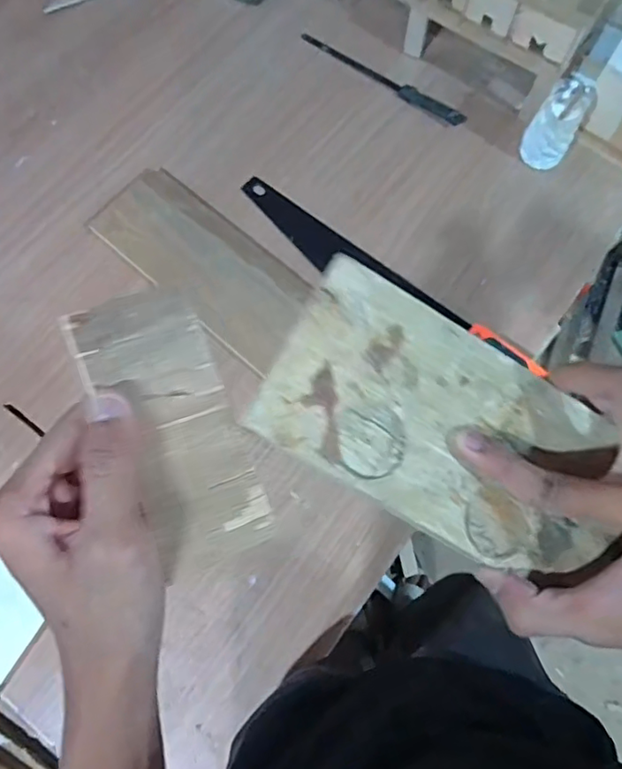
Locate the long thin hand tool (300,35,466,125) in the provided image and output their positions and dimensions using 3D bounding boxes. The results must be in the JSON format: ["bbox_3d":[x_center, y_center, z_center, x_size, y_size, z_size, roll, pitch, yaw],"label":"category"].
[{"bbox_3d":[0.107,-0.482,0.900,0.298,0.016,0.033,36,75,10],"label":"long thin hand tool"}]

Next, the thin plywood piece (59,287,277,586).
[{"bbox_3d":[-0.059,0.020,0.254,0.053,0.006,0.122,-21,93,-22],"label":"thin plywood piece"}]

